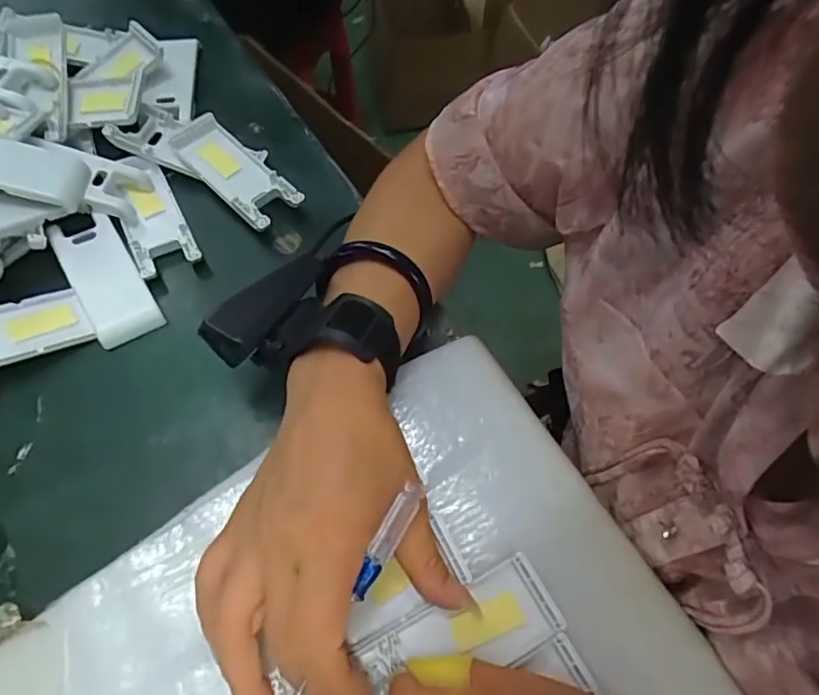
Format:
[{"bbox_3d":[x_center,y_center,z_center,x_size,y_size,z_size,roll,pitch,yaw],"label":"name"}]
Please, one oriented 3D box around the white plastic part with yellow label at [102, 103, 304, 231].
[{"bbox_3d":[-0.137,-0.132,0.390,0.138,0.023,0.056,30,64,12],"label":"white plastic part with yellow label"}]

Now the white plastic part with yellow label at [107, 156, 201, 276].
[{"bbox_3d":[-0.177,-0.090,0.375,0.038,0.017,0.095,-25,66,-16],"label":"white plastic part with yellow label"}]

